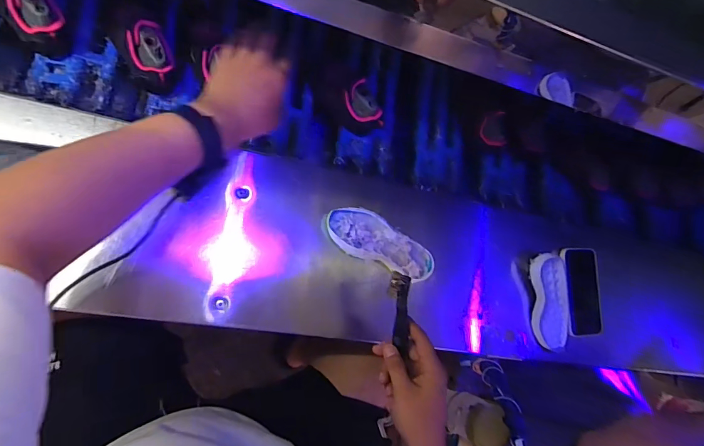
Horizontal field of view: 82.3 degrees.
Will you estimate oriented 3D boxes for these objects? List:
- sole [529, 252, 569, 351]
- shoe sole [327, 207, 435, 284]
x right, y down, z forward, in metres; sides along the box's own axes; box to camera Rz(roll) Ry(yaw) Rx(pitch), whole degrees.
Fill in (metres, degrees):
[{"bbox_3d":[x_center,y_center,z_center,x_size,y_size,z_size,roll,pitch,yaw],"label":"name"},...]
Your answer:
[{"bbox_3d":[0.331,0.128,0.668,0.063,0.022,0.153,-3,89,-8],"label":"sole"},{"bbox_3d":[0.046,0.029,0.578,0.169,0.032,0.064,25,85,-7],"label":"shoe sole"}]

